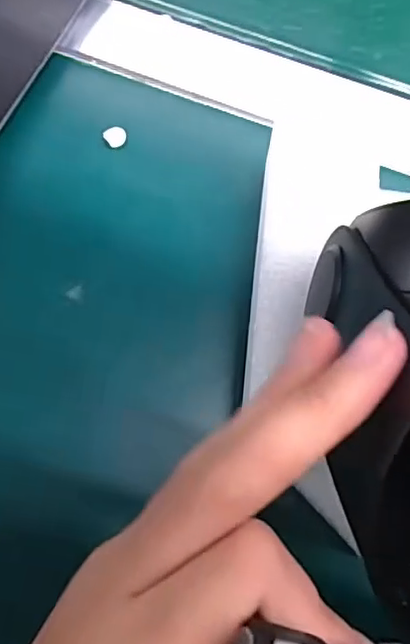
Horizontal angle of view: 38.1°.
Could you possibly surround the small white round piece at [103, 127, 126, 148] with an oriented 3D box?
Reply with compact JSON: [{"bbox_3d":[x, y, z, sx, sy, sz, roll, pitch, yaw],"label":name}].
[{"bbox_3d":[-0.043,-0.090,0.284,0.010,0.004,0.011,1,72,-2],"label":"small white round piece"}]

